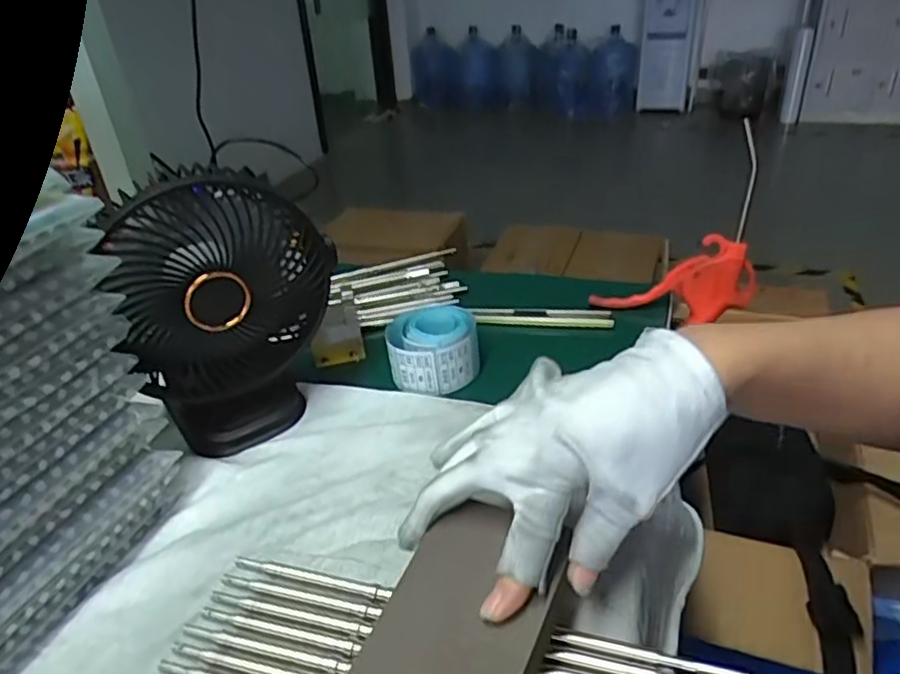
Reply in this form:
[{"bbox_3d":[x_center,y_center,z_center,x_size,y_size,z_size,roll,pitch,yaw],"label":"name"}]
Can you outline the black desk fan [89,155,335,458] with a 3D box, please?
[{"bbox_3d":[-0.151,-0.025,0.439,0.136,0.187,0.092,-27,37,-29],"label":"black desk fan"}]

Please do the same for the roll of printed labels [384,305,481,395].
[{"bbox_3d":[-0.013,0.007,0.497,0.067,0.036,0.057,-8,32,-1],"label":"roll of printed labels"}]

